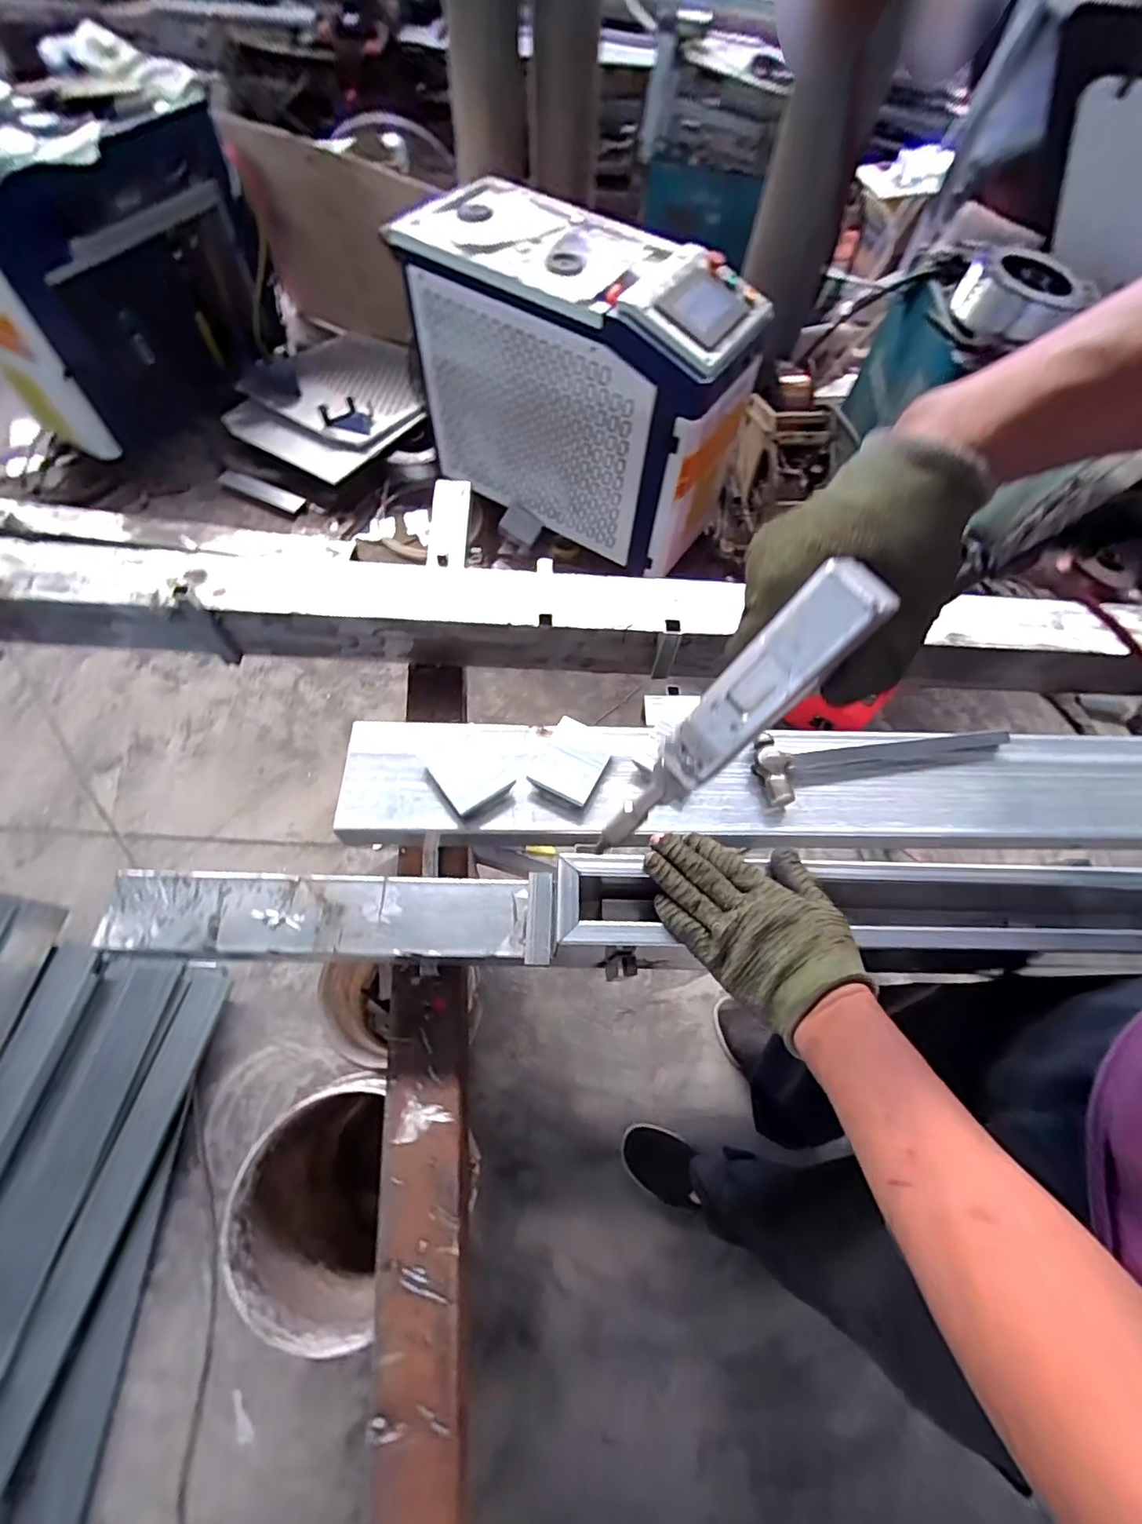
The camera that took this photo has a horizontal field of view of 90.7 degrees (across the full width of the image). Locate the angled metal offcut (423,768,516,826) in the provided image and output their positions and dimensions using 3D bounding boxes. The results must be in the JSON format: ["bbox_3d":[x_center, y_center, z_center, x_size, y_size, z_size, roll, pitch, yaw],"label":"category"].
[{"bbox_3d":[-0.125,0.043,0.665,0.108,0.014,0.061,7,63,0],"label":"angled metal offcut"}]

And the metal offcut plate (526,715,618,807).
[{"bbox_3d":[0.003,-0.004,0.692,0.077,0.009,0.100,26,65,9],"label":"metal offcut plate"}]

